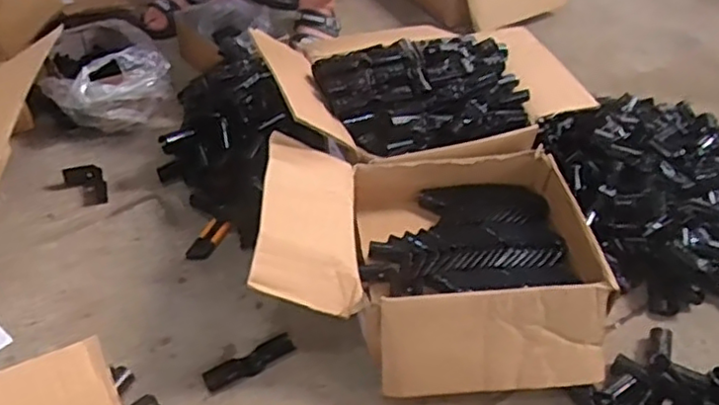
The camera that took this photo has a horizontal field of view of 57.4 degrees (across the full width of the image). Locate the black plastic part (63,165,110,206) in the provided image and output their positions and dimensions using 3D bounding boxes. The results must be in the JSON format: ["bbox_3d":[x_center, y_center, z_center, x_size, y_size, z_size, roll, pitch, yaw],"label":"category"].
[{"bbox_3d":[-0.445,-0.029,1.070,0.059,0.030,0.070,-20,51,-22],"label":"black plastic part"}]

